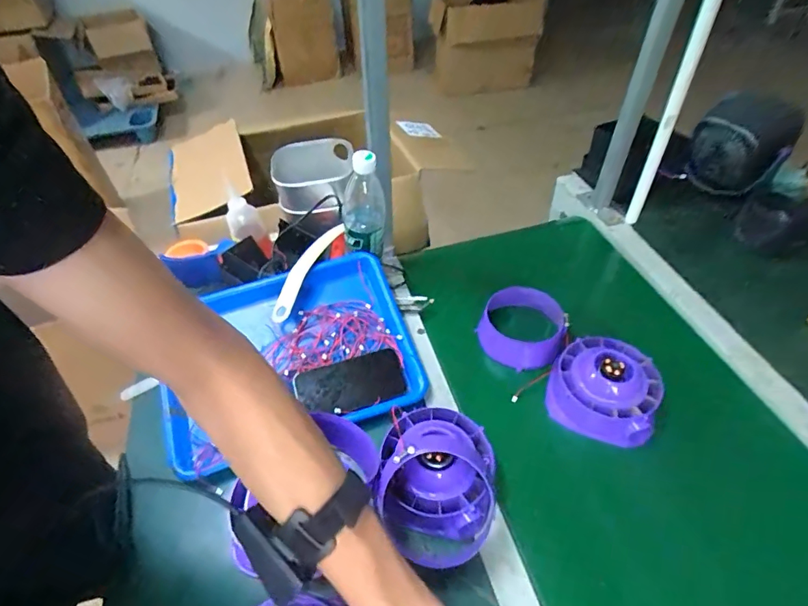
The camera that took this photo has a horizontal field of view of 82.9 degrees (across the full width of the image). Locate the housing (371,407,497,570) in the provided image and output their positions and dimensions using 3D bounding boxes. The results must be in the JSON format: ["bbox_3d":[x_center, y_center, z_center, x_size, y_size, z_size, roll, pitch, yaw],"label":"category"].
[{"bbox_3d":[0.036,0.198,0.519,0.128,0.074,0.157,6,47,8],"label":"housing"}]

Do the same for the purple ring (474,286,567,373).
[{"bbox_3d":[0.180,0.036,0.702,0.128,0.057,0.117,-1,46,1],"label":"purple ring"}]

